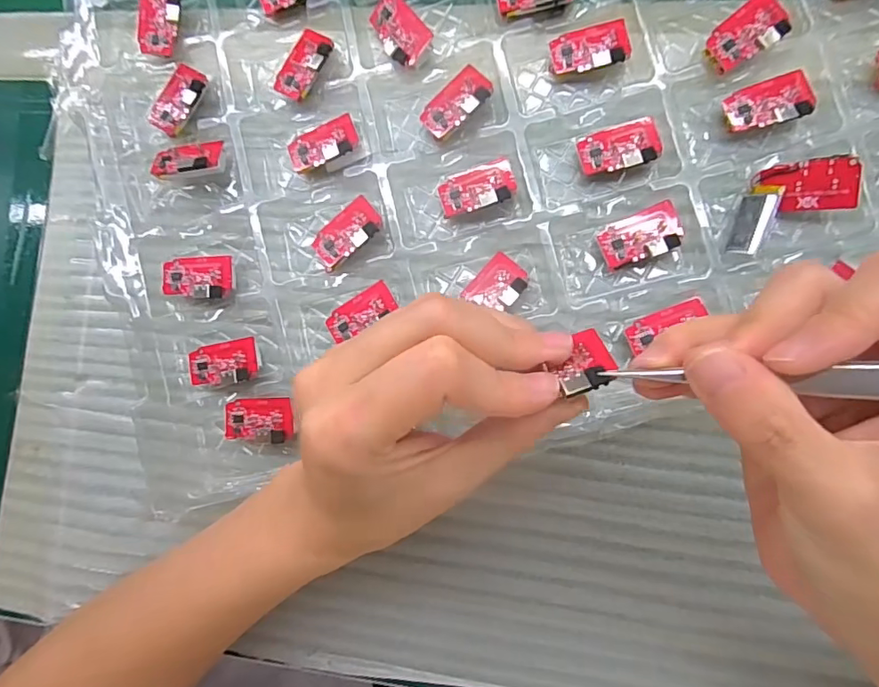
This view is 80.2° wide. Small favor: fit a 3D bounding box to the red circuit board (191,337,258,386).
[{"bbox_3d":[-0.108,0.010,0.263,0.035,0.007,0.020,-10,86,8],"label":"red circuit board"}]

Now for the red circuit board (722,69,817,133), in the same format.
[{"bbox_3d":[0.145,-0.106,0.232,0.035,0.011,0.021,-13,85,7],"label":"red circuit board"}]

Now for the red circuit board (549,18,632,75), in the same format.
[{"bbox_3d":[0.070,-0.138,0.244,0.036,0.004,0.021,-9,79,9],"label":"red circuit board"}]

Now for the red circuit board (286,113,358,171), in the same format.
[{"bbox_3d":[-0.057,-0.098,0.262,0.035,0.011,0.019,-25,84,6],"label":"red circuit board"}]

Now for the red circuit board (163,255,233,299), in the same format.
[{"bbox_3d":[-0.123,-0.034,0.267,0.034,0.012,0.022,4,88,8],"label":"red circuit board"}]

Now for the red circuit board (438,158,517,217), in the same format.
[{"bbox_3d":[0.018,-0.074,0.248,0.035,0.004,0.023,-15,70,11],"label":"red circuit board"}]

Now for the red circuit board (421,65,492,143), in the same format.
[{"bbox_3d":[0.009,-0.115,0.251,0.036,0.006,0.023,-46,68,6],"label":"red circuit board"}]

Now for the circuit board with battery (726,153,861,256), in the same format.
[{"bbox_3d":[0.149,-0.062,0.227,0.053,0.018,0.030,-25,84,6],"label":"circuit board with battery"}]

